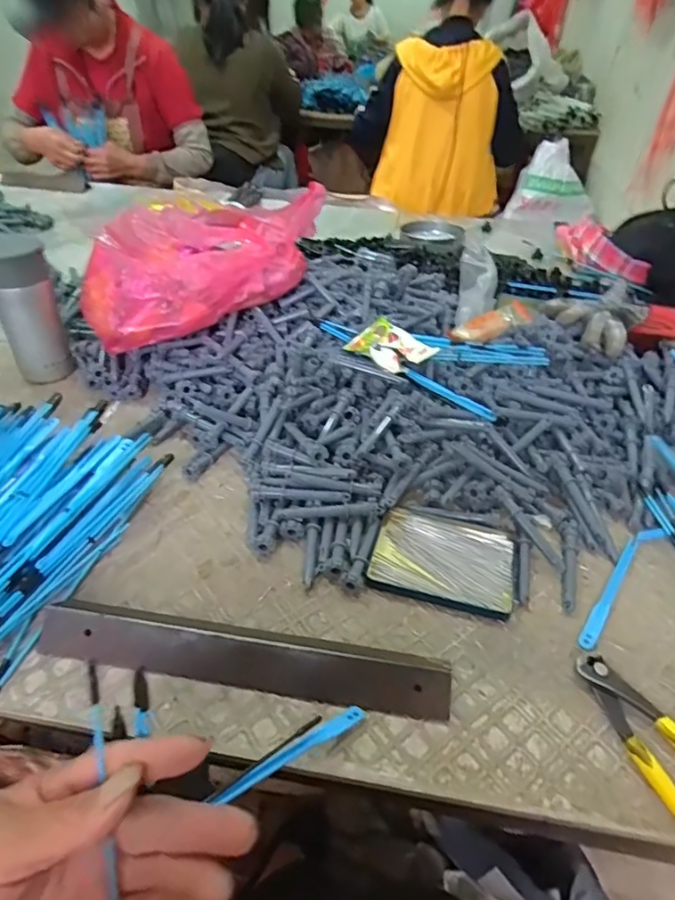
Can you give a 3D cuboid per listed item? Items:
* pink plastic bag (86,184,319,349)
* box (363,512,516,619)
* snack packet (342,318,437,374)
[{"bbox_3d":[-0.179,-0.247,0.738,0.323,0.138,0.192,-29,50,-32],"label":"pink plastic bag"},{"bbox_3d":[0.100,0.103,0.506,0.130,0.013,0.098,13,42,11],"label":"box"},{"bbox_3d":[0.066,-0.123,0.658,0.090,0.024,0.070,32,49,29],"label":"snack packet"}]

